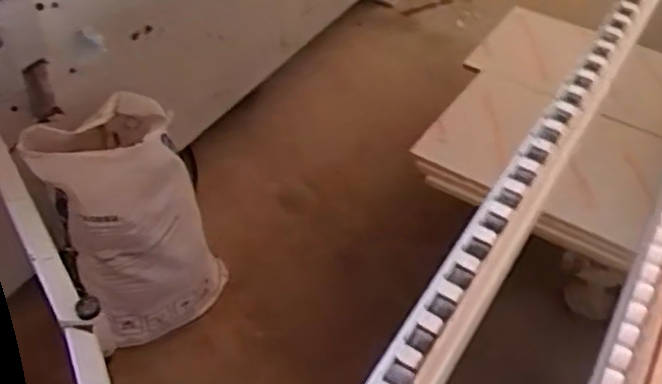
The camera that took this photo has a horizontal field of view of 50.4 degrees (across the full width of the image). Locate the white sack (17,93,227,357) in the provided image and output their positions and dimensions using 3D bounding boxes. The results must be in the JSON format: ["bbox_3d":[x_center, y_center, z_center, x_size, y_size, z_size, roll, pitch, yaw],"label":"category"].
[{"bbox_3d":[-0.474,0.070,1.699,0.358,0.551,0.312,-26,52,-25],"label":"white sack"}]

